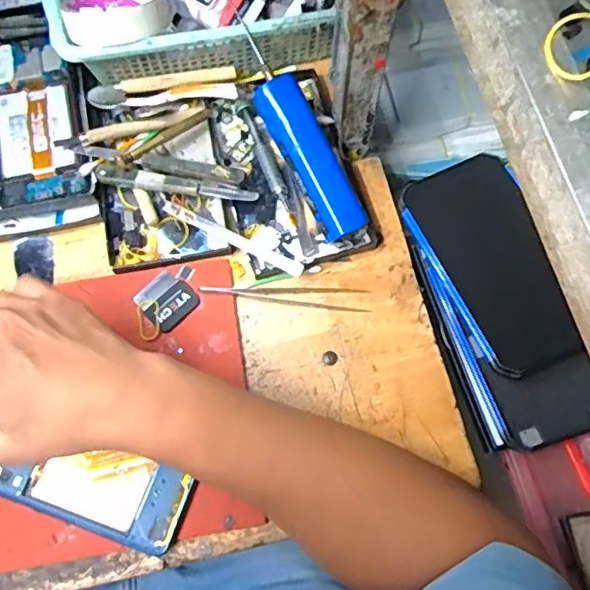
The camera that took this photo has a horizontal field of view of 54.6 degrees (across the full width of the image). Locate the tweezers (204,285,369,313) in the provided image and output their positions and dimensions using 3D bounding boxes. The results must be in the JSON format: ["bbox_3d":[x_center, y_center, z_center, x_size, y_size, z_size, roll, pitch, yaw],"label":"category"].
[{"bbox_3d":[-0.007,-0.003,0.461,0.132,0.009,0.020,6,71,3],"label":"tweezers"}]

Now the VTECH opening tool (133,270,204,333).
[{"bbox_3d":[-0.101,0.004,0.453,0.043,0.004,0.040,43,76,14],"label":"VTECH opening tool"}]

